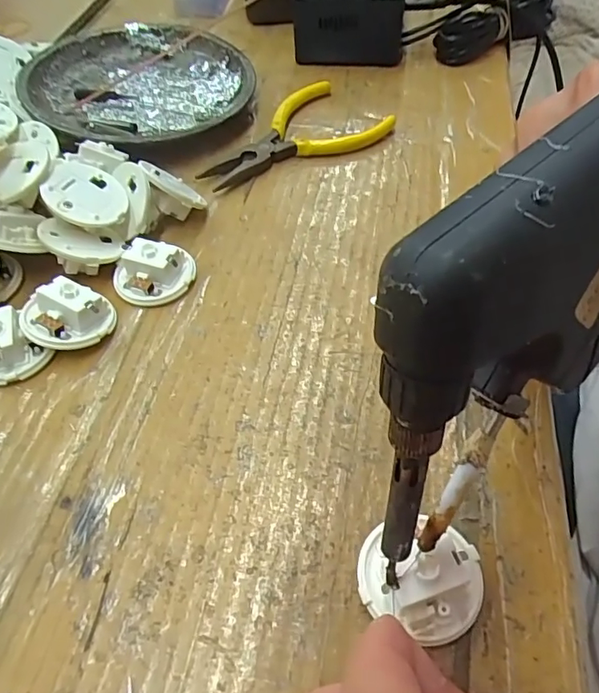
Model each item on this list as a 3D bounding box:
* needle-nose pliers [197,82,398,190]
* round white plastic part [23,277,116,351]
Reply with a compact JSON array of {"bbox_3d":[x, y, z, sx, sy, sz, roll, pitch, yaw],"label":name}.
[{"bbox_3d":[-0.003,-0.125,0.310,0.119,0.010,0.064,-38,62,-26],"label":"needle-nose pliers"},{"bbox_3d":[-0.101,-0.013,0.224,0.036,0.020,0.030,-26,57,-19],"label":"round white plastic part"}]

